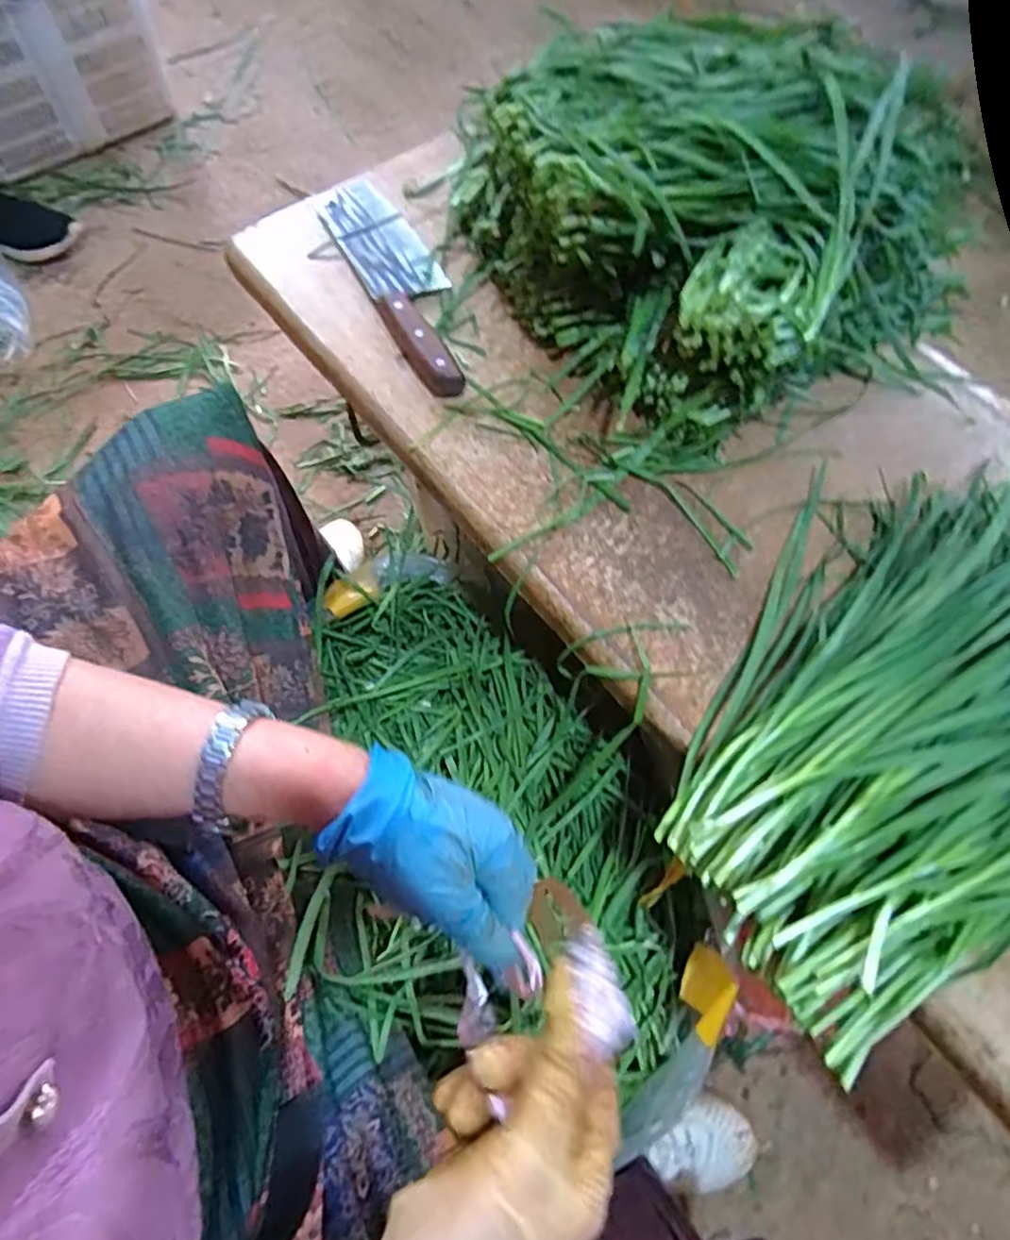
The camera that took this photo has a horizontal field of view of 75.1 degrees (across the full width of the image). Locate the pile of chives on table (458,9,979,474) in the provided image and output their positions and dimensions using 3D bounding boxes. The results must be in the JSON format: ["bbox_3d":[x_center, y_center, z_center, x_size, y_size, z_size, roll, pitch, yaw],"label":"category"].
[{"bbox_3d":[0.186,-0.335,0.541,0.345,0.158,0.315,-31,72,-14],"label":"pile of chives on table"}]

